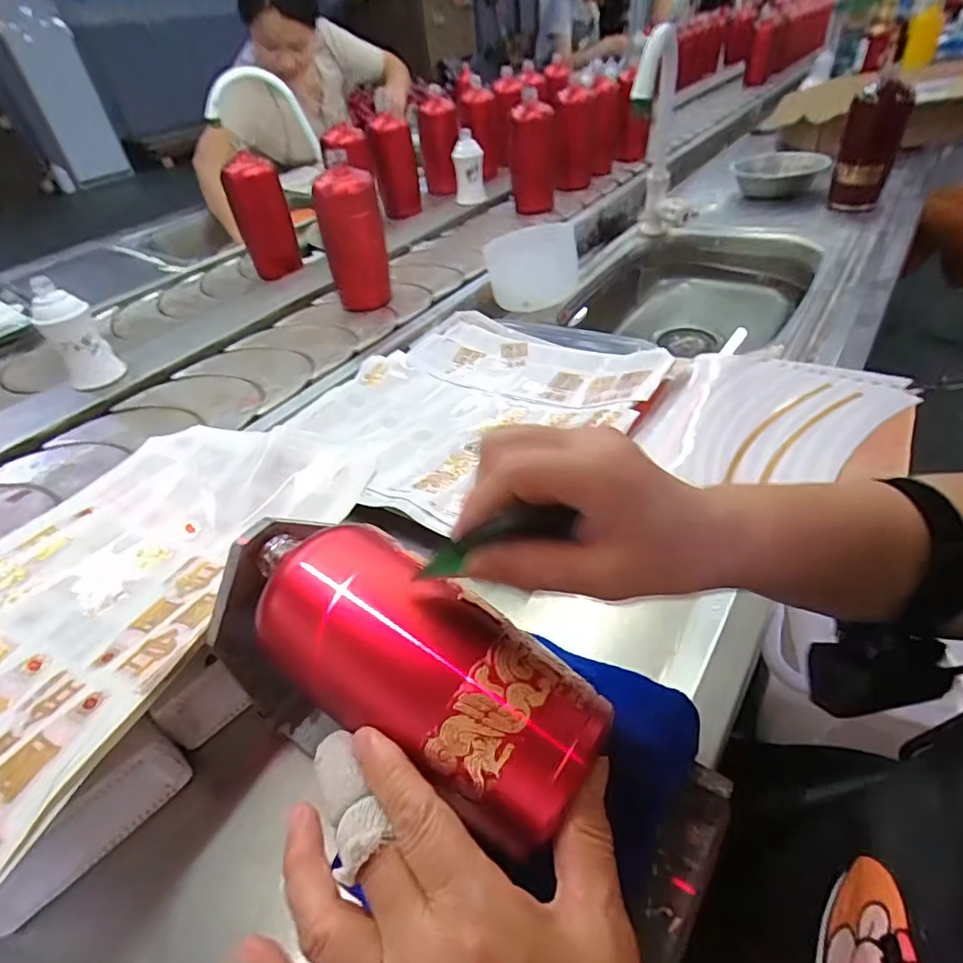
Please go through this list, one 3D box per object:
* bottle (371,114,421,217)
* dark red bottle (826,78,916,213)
[{"bbox_3d":[-0.175,-0.646,1.133,0.078,0.176,0.066,-7,41,-1],"label":"bottle"},{"bbox_3d":[0.652,-0.561,0.927,0.086,0.170,0.105,21,48,27],"label":"dark red bottle"}]

